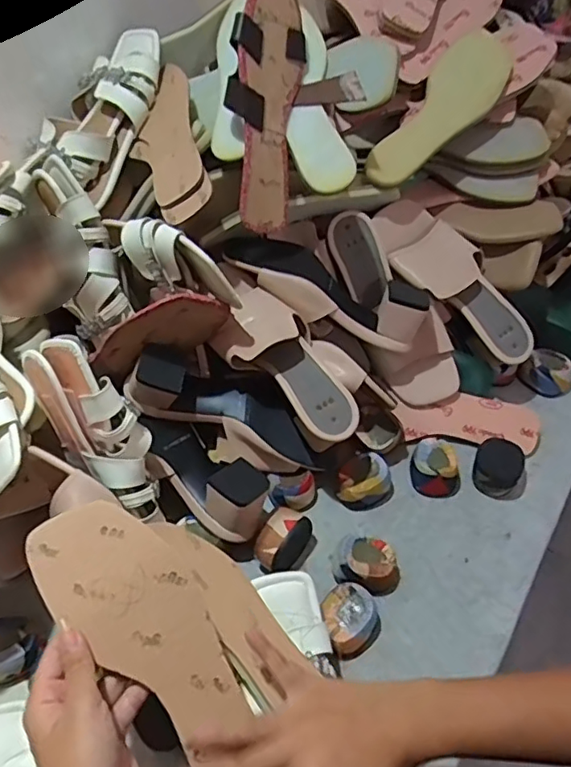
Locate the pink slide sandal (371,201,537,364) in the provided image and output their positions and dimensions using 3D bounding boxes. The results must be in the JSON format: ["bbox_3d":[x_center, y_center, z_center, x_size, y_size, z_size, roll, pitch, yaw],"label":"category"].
[{"bbox_3d":[0.203,-0.121,0.676,0.236,0.043,0.074,45,58,-2],"label":"pink slide sandal"}]

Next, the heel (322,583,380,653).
[{"bbox_3d":[0.061,0.222,0.539,0.050,0.035,0.059,-10,49,-8],"label":"heel"}]

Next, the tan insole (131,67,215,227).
[{"bbox_3d":[-0.129,-0.259,0.619,0.083,0.015,0.233,-28,56,21],"label":"tan insole"}]

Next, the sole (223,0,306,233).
[{"bbox_3d":[-0.020,-0.272,0.566,0.081,0.228,0.020,0,10,-43],"label":"sole"}]

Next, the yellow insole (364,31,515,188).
[{"bbox_3d":[0.183,-0.317,0.674,0.079,0.028,0.235,39,83,2],"label":"yellow insole"}]

